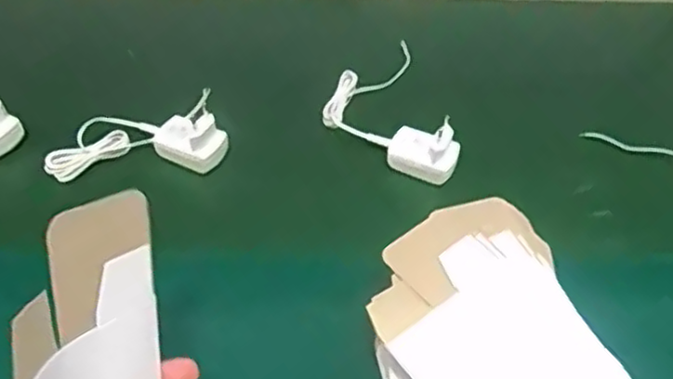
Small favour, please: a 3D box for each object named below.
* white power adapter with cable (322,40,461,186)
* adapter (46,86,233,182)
[{"bbox_3d":[0.043,-0.078,0.663,0.107,0.047,0.185,-7,45,-10],"label":"white power adapter with cable"},{"bbox_3d":[-0.179,-0.048,0.616,0.153,0.042,0.063,-6,44,-9],"label":"adapter"}]

